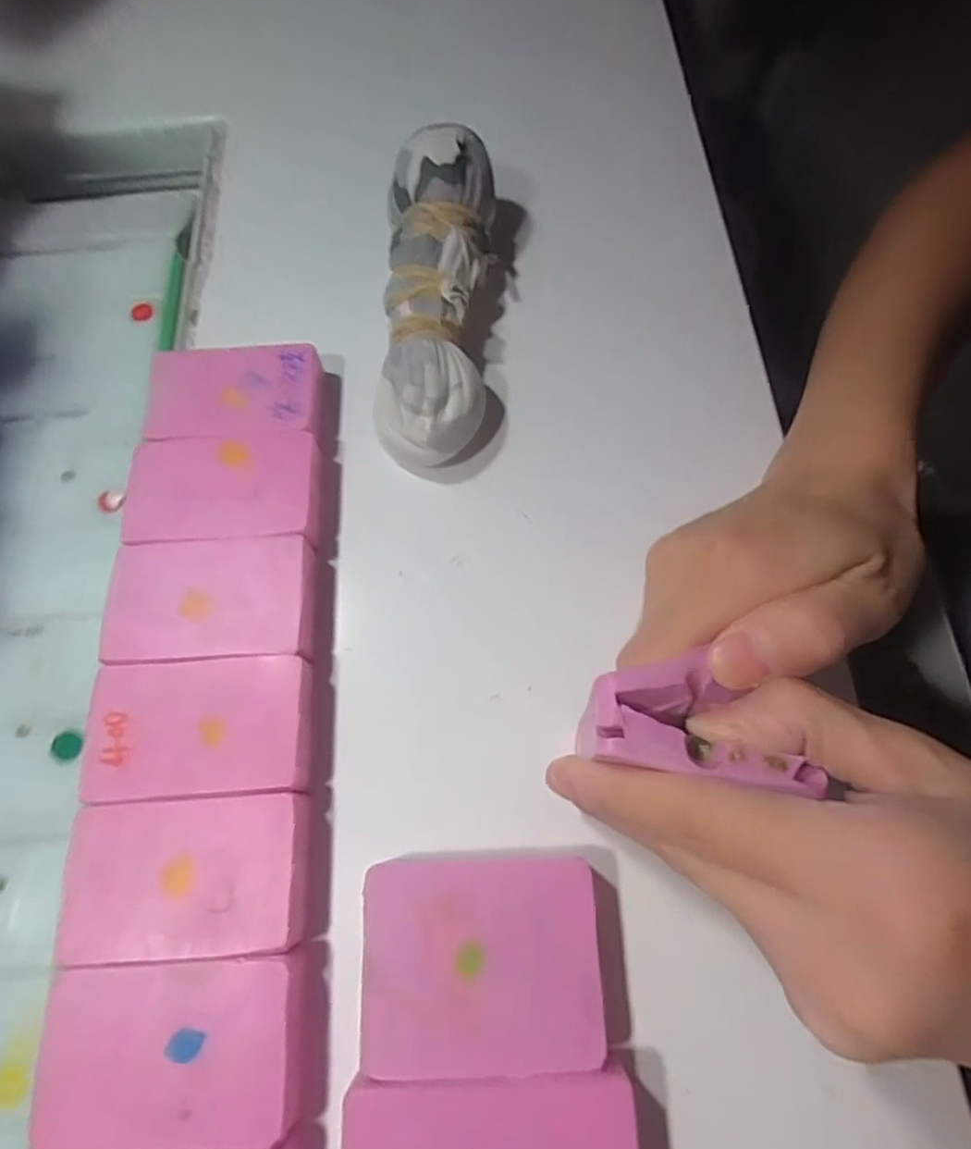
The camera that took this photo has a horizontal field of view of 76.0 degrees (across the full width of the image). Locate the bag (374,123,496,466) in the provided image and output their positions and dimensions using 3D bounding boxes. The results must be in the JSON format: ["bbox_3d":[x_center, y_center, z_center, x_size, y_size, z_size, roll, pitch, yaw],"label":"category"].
[{"bbox_3d":[-0.020,-0.114,0.263,0.043,0.046,0.142,0,70,3],"label":"bag"}]

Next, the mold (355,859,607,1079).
[{"bbox_3d":[-0.001,0.114,0.188,0.067,0.022,0.053,-2,70,2],"label":"mold"}]

